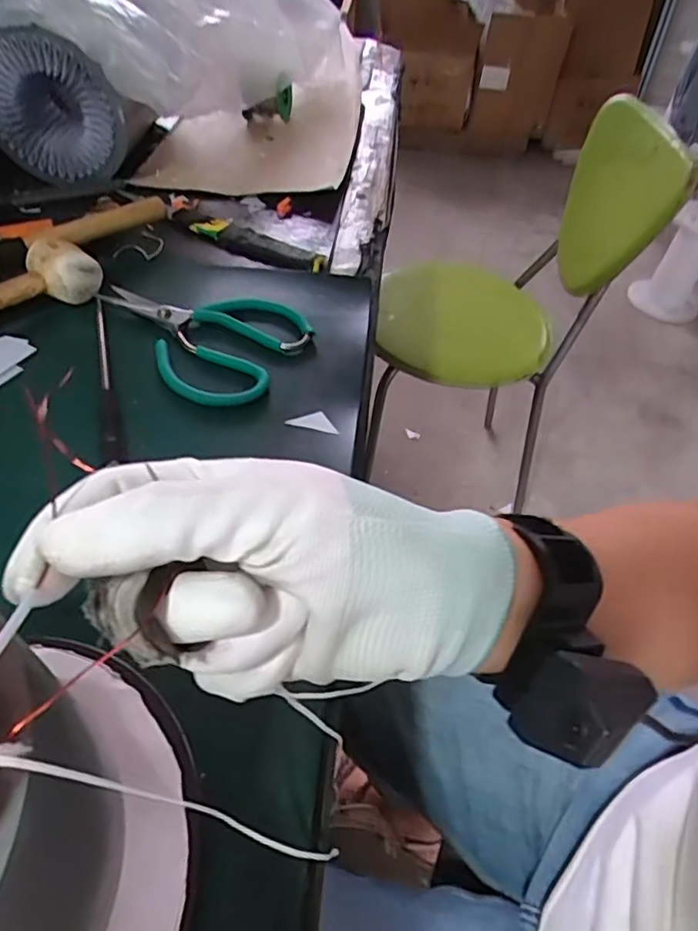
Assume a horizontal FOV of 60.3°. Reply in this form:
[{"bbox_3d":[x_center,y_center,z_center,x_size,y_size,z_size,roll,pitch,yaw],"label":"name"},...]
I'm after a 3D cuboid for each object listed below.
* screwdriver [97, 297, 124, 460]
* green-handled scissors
[{"bbox_3d":[-0.178,-0.071,0.441,0.011,0.014,0.185,-11,51,-14],"label":"screwdriver"},{"bbox_3d":[-0.128,-0.107,0.482,0.175,0.015,0.120,22,51,13],"label":"green-handled scissors"}]

